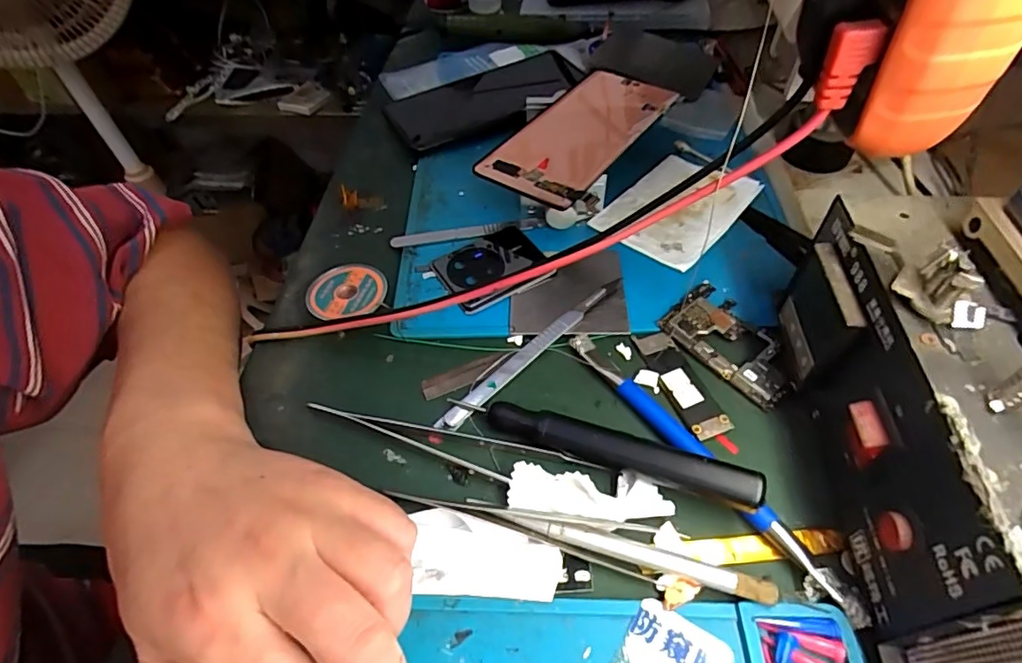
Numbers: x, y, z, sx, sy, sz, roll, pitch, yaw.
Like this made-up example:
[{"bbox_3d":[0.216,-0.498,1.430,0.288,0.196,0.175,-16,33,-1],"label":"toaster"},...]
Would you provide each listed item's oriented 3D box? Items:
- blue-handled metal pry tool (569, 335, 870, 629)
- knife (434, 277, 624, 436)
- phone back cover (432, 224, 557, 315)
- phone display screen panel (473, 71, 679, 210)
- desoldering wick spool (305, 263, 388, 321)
[{"bbox_3d":[0.085,0.054,0.242,0.016,0.013,0.167,-29,55,-19],"label":"blue-handled metal pry tool"},{"bbox_3d":[0.013,0.008,0.289,0.133,0.007,0.012,-37,58,-24],"label":"knife"},{"bbox_3d":[-0.012,-0.040,0.326,0.062,0.005,0.054,-27,54,-17],"label":"phone back cover"},{"bbox_3d":[0.049,-0.138,0.362,0.073,0.009,0.153,28,58,20],"label":"phone display screen panel"},{"bbox_3d":[-0.096,-0.022,0.313,0.046,0.015,0.044,-2,51,2],"label":"desoldering wick spool"}]

